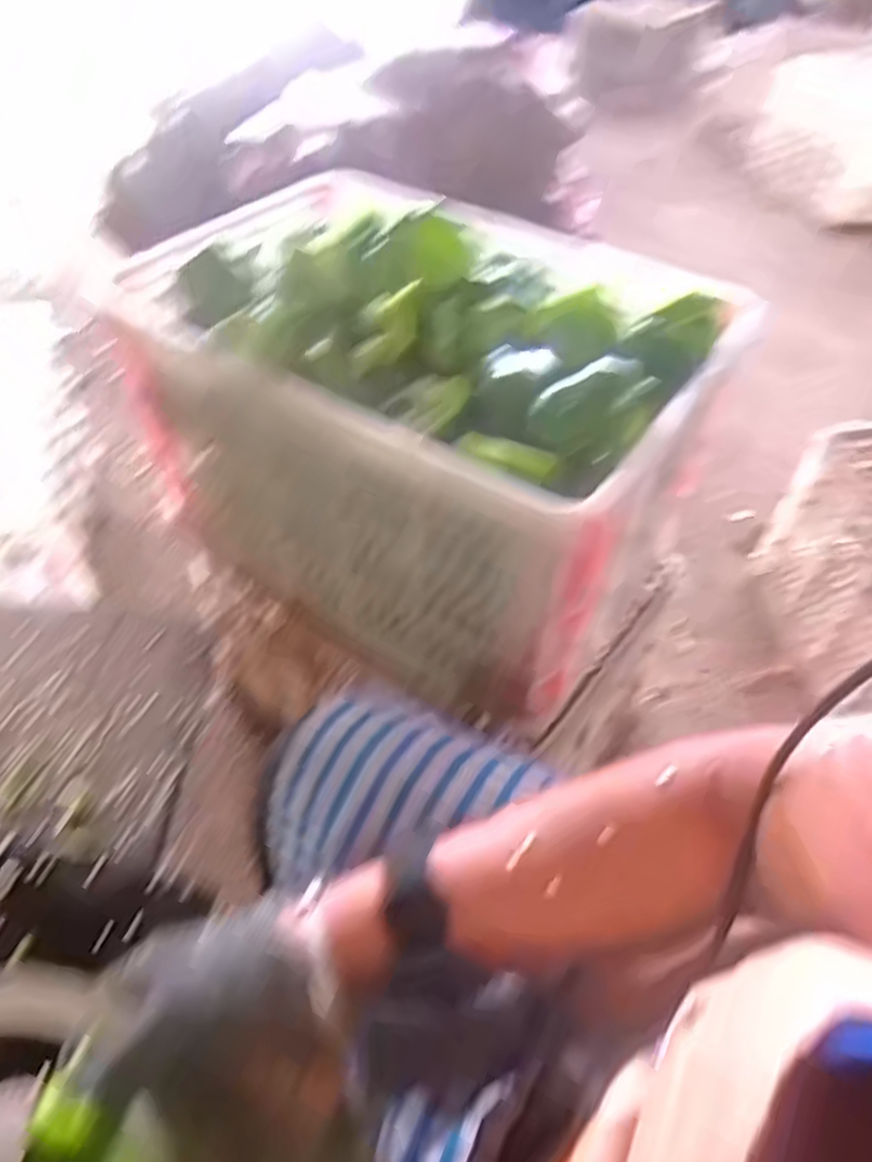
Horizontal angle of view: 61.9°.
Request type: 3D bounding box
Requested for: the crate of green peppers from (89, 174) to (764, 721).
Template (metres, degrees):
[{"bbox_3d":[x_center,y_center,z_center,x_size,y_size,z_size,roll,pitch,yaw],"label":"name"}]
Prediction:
[{"bbox_3d":[-0.031,-0.131,0.703,0.473,0.329,0.264,28,54,22],"label":"crate of green peppers"}]

